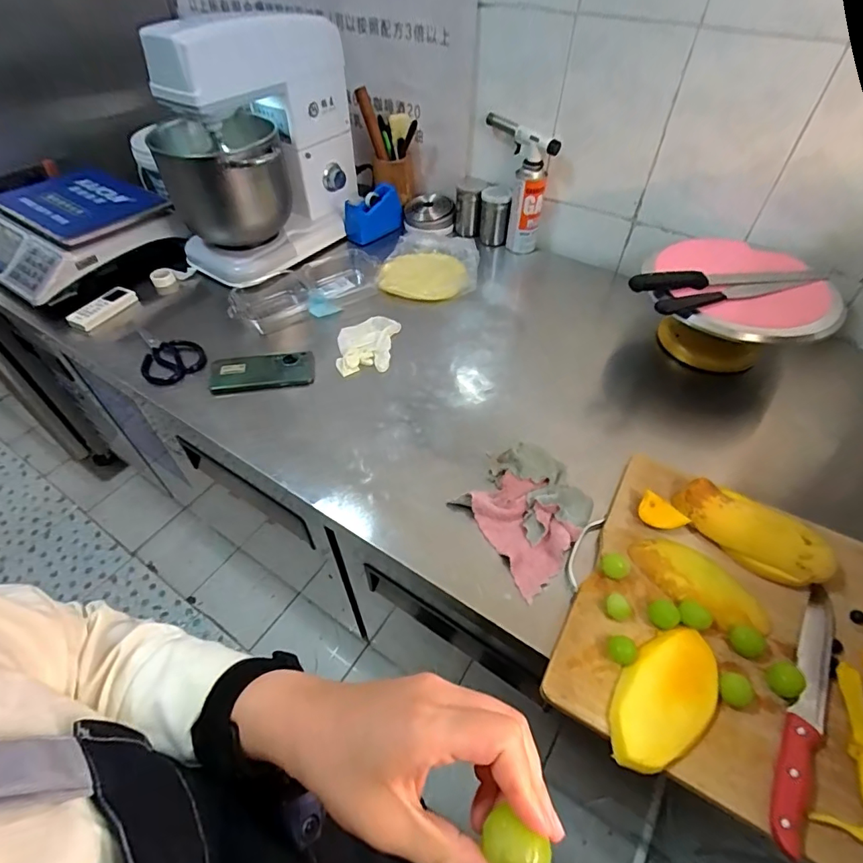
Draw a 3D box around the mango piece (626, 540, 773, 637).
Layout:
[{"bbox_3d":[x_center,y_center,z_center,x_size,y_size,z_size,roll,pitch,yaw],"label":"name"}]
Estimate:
[{"bbox_3d":[0.306,0.173,0.540,0.074,0.021,0.143,-30,55,-21],"label":"mango piece"}]

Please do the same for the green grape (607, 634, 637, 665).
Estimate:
[{"bbox_3d":[0.199,0.227,0.490,0.023,0.019,0.028,-32,56,-22],"label":"green grape"}]

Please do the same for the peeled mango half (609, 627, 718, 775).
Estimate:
[{"bbox_3d":[0.228,0.260,0.462,0.074,0.023,0.145,32,58,25],"label":"peeled mango half"}]

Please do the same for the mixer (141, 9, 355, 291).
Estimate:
[{"bbox_3d":[-0.365,-0.575,0.962,0.312,0.402,0.413,16,53,15],"label":"mixer"}]

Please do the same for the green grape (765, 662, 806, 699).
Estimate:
[{"bbox_3d":[0.350,0.246,0.466,0.024,0.024,0.030,-19,52,-13],"label":"green grape"}]

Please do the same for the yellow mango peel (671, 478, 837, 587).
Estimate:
[{"bbox_3d":[0.385,0.117,0.568,0.085,0.047,0.168,-33,56,-22],"label":"yellow mango peel"}]

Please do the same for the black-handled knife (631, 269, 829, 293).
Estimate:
[{"bbox_3d":[0.457,-0.238,0.737,0.300,0.023,0.033,-2,49,-3],"label":"black-handled knife"}]

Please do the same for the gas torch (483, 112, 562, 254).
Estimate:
[{"bbox_3d":[0.181,-0.521,1.009,0.065,0.232,0.148,-28,54,-19],"label":"gas torch"}]

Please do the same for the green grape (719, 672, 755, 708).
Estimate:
[{"bbox_3d":[0.296,0.254,0.464,0.027,0.027,0.026,8,51,9],"label":"green grape"}]

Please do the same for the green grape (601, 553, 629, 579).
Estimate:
[{"bbox_3d":[0.213,0.158,0.550,0.028,0.020,0.026,-1,50,1],"label":"green grape"}]

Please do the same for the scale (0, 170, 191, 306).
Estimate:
[{"bbox_3d":[-0.744,-0.417,0.962,0.308,0.089,0.315,29,55,22],"label":"scale"}]

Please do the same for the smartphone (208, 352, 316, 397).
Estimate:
[{"bbox_3d":[-0.285,-0.103,0.798,0.168,0.017,0.073,-8,61,-5],"label":"smartphone"}]

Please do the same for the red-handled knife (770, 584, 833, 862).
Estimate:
[{"bbox_3d":[0.370,0.262,0.460,0.032,0.021,0.269,28,56,23],"label":"red-handled knife"}]

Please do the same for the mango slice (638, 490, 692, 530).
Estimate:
[{"bbox_3d":[0.288,0.106,0.589,0.056,0.023,0.038,28,57,23],"label":"mango slice"}]

